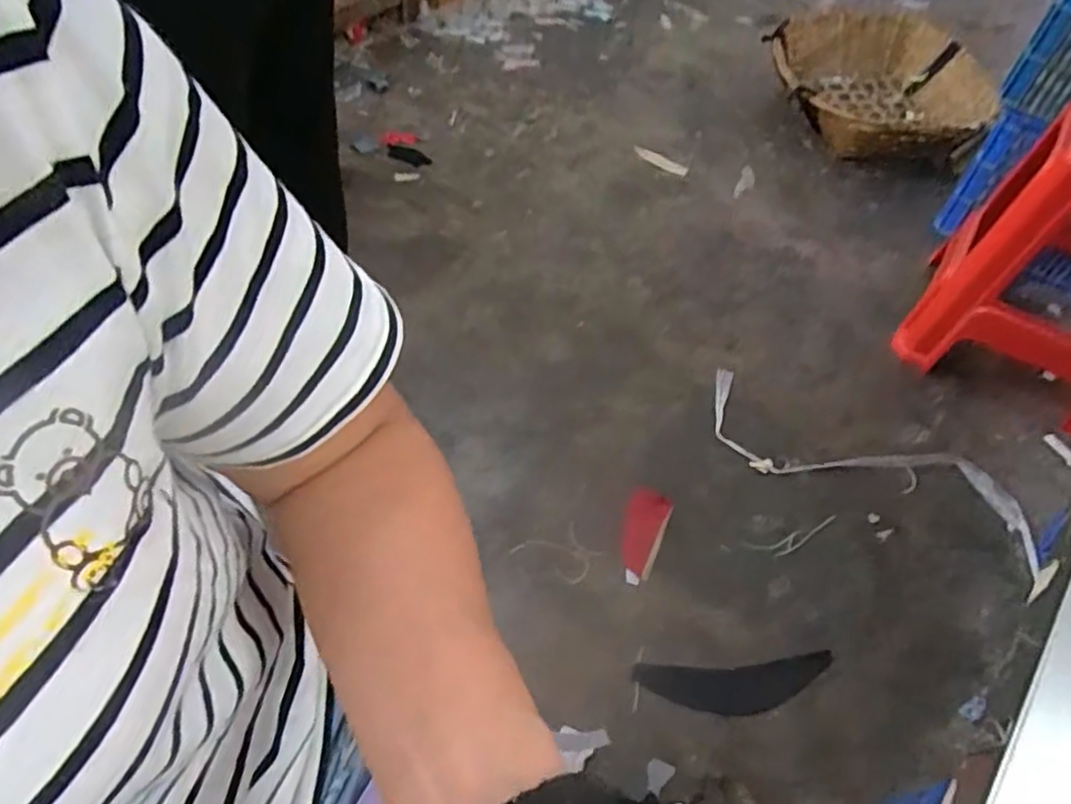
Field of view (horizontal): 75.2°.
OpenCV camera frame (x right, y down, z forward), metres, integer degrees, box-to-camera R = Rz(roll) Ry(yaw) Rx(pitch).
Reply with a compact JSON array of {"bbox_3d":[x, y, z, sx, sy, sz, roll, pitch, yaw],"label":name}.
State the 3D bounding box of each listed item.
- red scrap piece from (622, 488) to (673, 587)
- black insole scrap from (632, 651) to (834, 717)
[{"bbox_3d":[0.174,0.218,1.155,0.071,0.005,0.169,21,55,11],"label":"red scrap piece"},{"bbox_3d":[0.295,0.416,1.019,0.288,0.009,0.078,-1,53,-4],"label":"black insole scrap"}]

